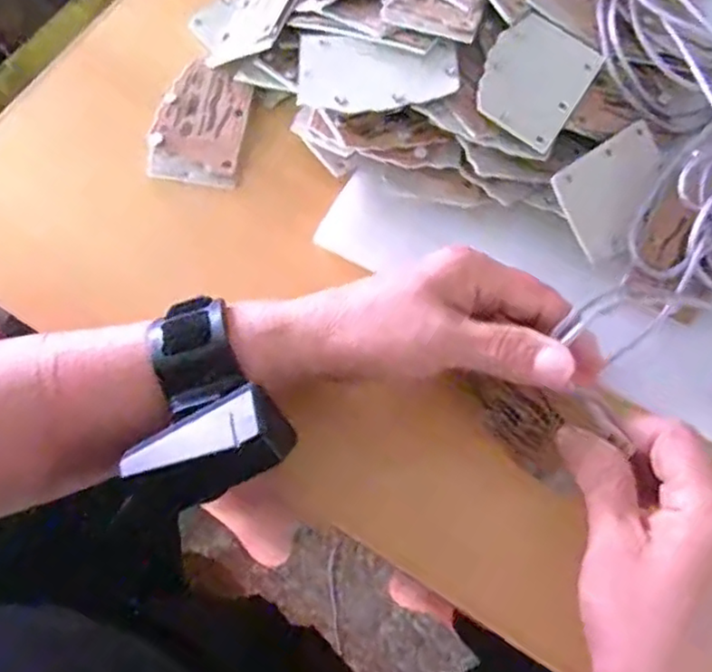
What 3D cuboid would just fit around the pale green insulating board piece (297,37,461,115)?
[{"bbox_3d":[0.012,-0.140,0.348,0.085,0.006,0.047,4,72,2],"label":"pale green insulating board piece"}]

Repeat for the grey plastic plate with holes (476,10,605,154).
[{"bbox_3d":[0.099,-0.143,0.360,0.055,0.004,0.082,33,68,0],"label":"grey plastic plate with holes"}]

